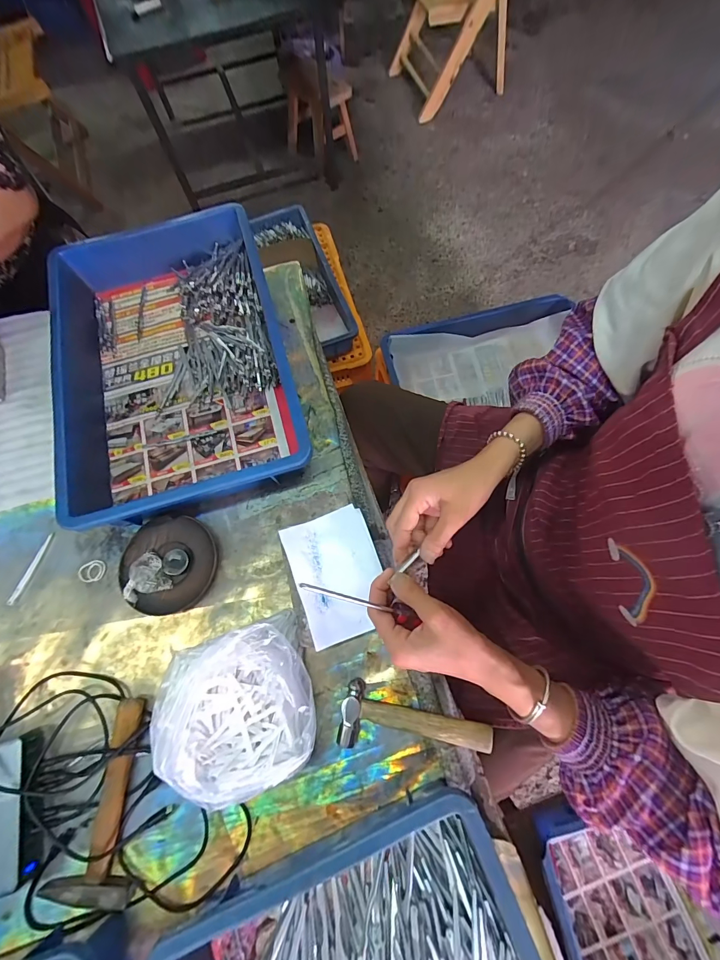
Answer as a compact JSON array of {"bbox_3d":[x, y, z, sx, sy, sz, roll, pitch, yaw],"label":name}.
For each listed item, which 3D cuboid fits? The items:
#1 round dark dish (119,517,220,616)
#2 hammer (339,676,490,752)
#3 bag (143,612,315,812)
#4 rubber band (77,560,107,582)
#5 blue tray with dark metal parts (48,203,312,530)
[{"bbox_3d":[-0.236,0.101,0.458,0.113,0.016,0.113,-1,71,2],"label":"round dark dish"},{"bbox_3d":[0.056,0.257,0.387,0.153,0.021,0.061,8,71,5],"label":"hammer"},{"bbox_3d":[-0.115,0.222,0.366,0.133,0.095,0.136,-22,71,-5],"label":"bag"},{"bbox_3d":[-0.336,0.114,0.464,0.032,0.004,0.026,5,71,4],"label":"rubber band"},{"bbox_3d":[-0.253,-0.166,0.513,0.290,0.074,0.428,-16,71,-3],"label":"blue tray with dark metal parts"}]

